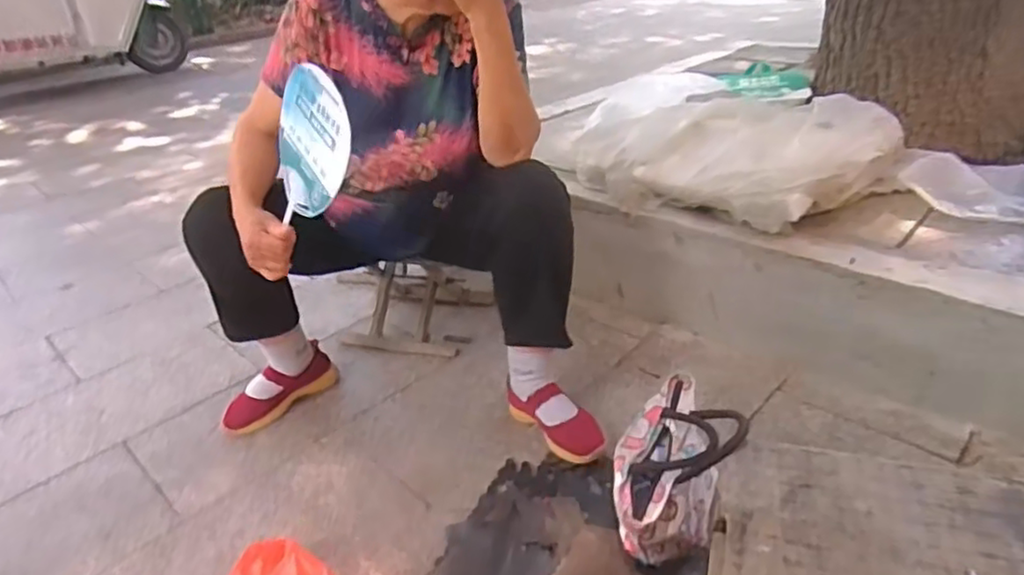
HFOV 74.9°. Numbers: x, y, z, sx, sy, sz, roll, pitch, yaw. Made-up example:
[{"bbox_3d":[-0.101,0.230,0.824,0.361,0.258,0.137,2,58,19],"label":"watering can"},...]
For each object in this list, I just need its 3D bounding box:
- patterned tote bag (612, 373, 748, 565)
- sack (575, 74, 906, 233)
[{"bbox_3d":[0.227,0.269,0.941,0.161,0.204,0.221,11,33,23],"label":"patterned tote bag"},{"bbox_3d":[0.446,-0.308,1.411,0.396,0.185,0.593,-26,37,-34],"label":"sack"}]

